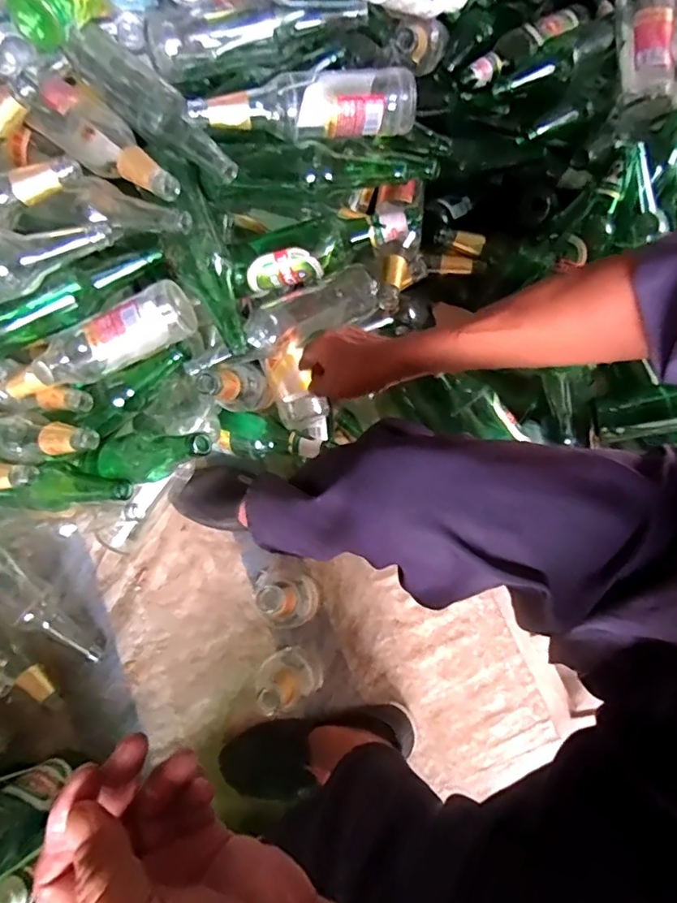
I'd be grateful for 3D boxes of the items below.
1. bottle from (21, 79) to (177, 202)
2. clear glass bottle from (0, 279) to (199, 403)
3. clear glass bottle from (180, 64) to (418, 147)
[{"bbox_3d":[-0.262,-0.360,0.622,0.214,0.057,0.068,37,79,10],"label":"bottle"},{"bbox_3d":[-0.301,-0.122,0.648,0.266,0.069,0.058,-23,43,11],"label":"clear glass bottle"},{"bbox_3d":[-0.038,-0.411,0.625,0.257,0.060,0.077,2,76,2],"label":"clear glass bottle"}]

